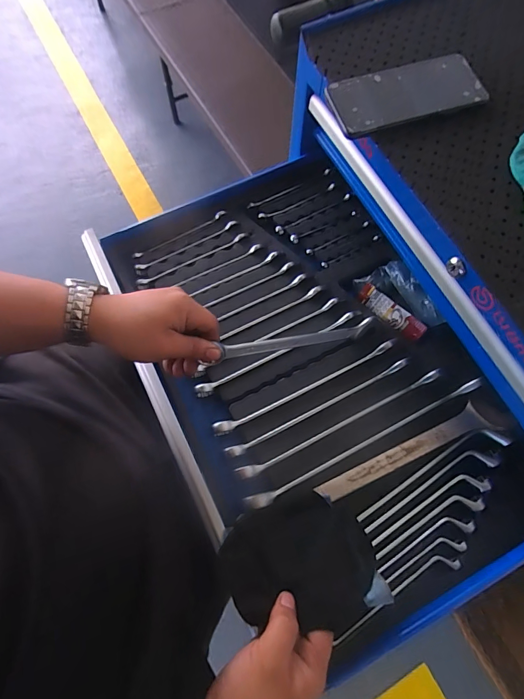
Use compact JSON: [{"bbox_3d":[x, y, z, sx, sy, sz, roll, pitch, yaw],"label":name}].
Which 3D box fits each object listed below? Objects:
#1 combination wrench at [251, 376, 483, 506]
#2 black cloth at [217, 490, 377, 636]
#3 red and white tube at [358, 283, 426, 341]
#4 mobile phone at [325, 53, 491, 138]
[{"bbox_3d":[0.122,0.107,0.433,0.305,0.035,0.015,-24,72,-12],"label":"combination wrench"},{"bbox_3d":[0.035,0.205,0.368,0.138,0.016,0.125,-17,30,-14],"label":"black cloth"},{"bbox_3d":[0.172,-0.049,0.503,0.097,0.018,0.022,41,72,12],"label":"red and white tube"},{"bbox_3d":[0.155,-0.275,0.400,0.156,0.008,0.074,-15,71,-8],"label":"mobile phone"}]

